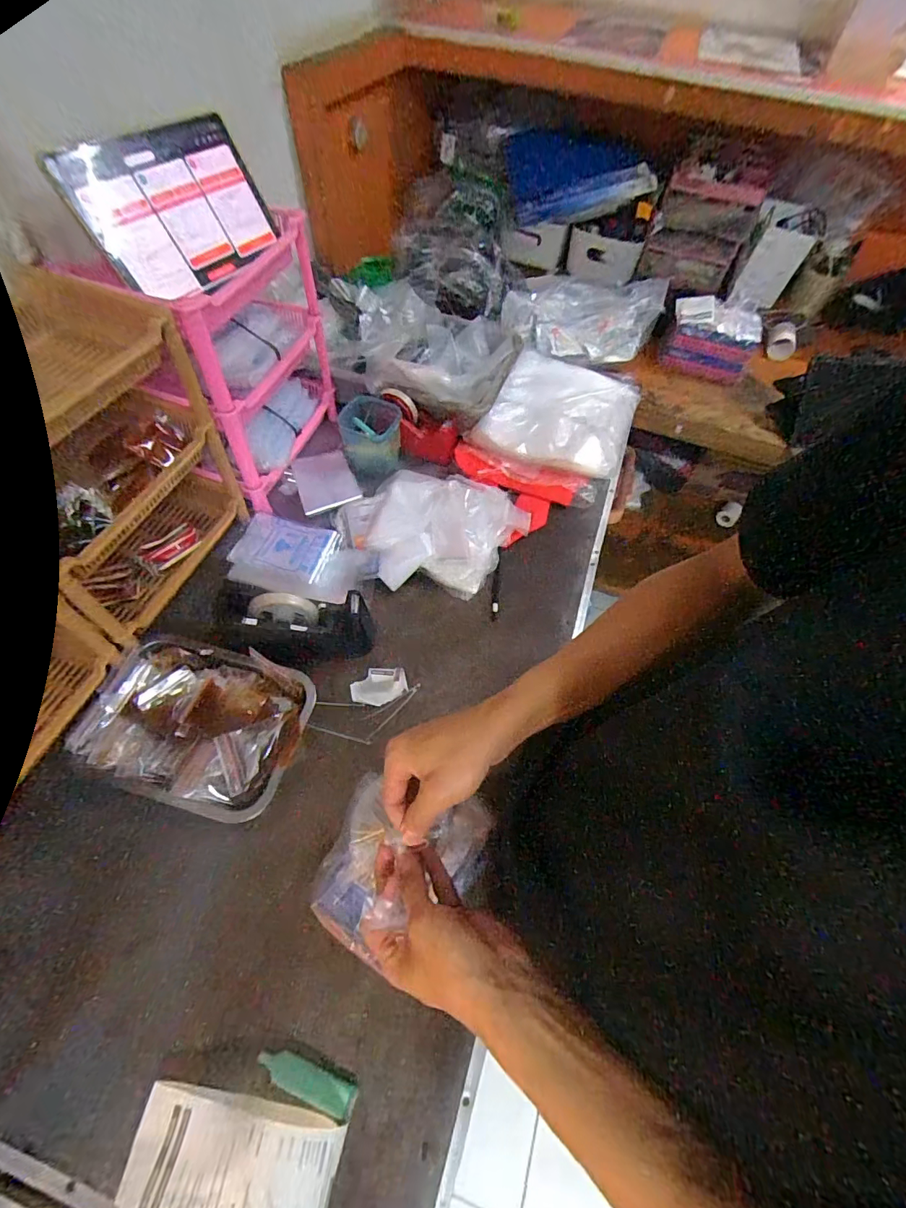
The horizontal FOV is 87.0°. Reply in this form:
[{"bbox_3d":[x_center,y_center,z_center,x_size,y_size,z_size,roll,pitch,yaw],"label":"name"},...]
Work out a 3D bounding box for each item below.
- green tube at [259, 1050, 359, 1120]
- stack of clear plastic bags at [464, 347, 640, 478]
[{"bbox_3d":[-0.139,0.453,0.454,0.098,0.021,0.021,20,59,8],"label":"green tube"},{"bbox_3d":[0.217,-0.386,0.956,0.270,0.035,0.329,23,59,10],"label":"stack of clear plastic bags"}]

